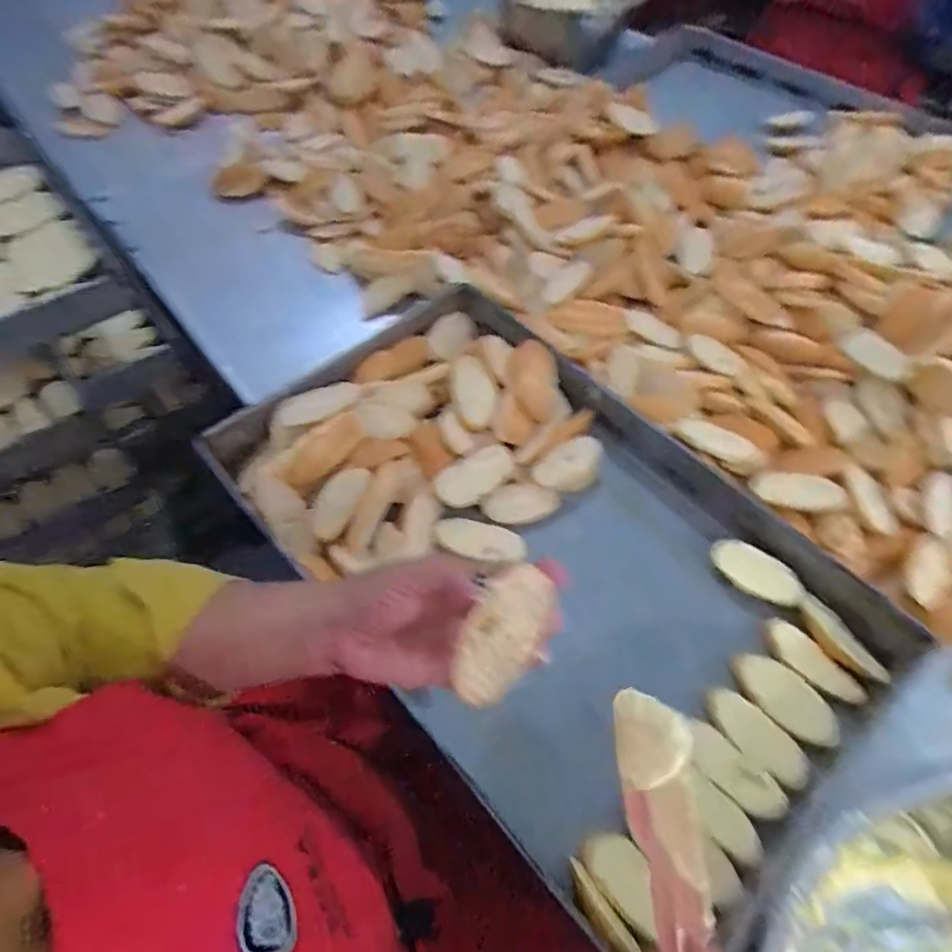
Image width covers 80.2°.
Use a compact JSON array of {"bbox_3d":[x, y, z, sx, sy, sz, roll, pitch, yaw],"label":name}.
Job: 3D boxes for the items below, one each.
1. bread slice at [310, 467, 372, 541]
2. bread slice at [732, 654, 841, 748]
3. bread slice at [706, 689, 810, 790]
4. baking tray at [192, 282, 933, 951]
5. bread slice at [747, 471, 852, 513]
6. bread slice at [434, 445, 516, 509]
[{"bbox_3d":[-0.132,0.025,0.549,0.036,0.009,0.077,34,78,-5],"label":"bread slice"},{"bbox_3d":[0.266,0.188,0.483,0.047,0.007,0.090,-34,65,-20],"label":"bread slice"},{"bbox_3d":[0.233,0.215,0.467,0.043,0.006,0.087,-36,66,-21],"label":"bread slice"},{"bbox_3d":[0.059,0.064,0.539,0.369,0.048,0.603,-38,67,-22],"label":"baking tray"},{"bbox_3d":[0.327,0.015,0.571,0.093,0.009,0.036,7,59,3],"label":"bread slice"},{"bbox_3d":[0.001,0.000,0.583,0.089,0.019,0.041,-34,65,-20],"label":"bread slice"}]

